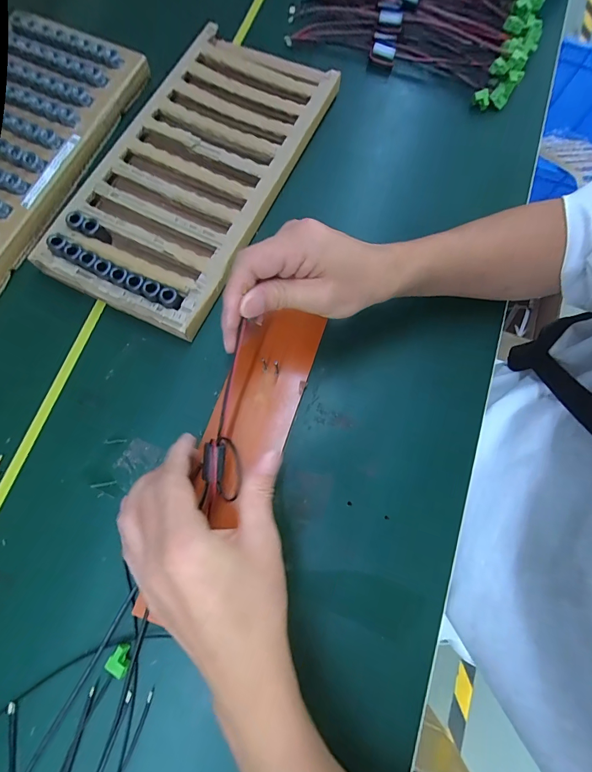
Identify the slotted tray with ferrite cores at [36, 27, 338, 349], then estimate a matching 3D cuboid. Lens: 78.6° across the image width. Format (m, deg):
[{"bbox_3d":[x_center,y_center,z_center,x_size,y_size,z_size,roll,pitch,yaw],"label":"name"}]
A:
[{"bbox_3d":[-0.106,-0.237,0.378,0.176,0.023,0.352,26,76,5],"label":"slotted tray with ferrite cores"}]

